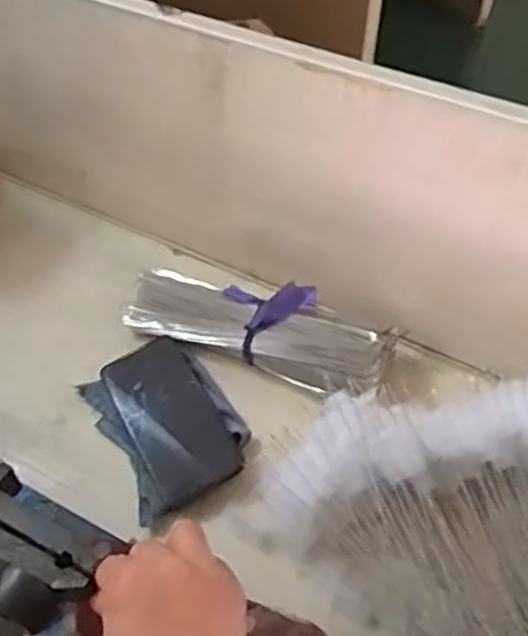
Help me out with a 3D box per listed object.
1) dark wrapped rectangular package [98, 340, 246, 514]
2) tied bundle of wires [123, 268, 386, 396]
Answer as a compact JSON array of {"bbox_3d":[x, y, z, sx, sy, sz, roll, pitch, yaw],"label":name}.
[{"bbox_3d":[-0.086,0.091,0.650,0.083,0.020,0.166,-23,55,-12],"label":"dark wrapped rectangular package"},{"bbox_3d":[-0.009,0.008,0.677,0.257,0.055,0.081,22,55,16],"label":"tied bundle of wires"}]

